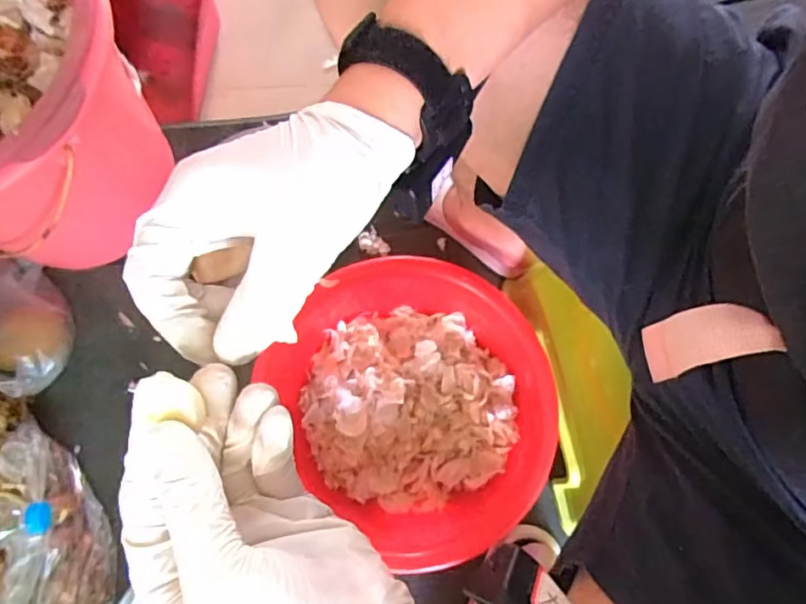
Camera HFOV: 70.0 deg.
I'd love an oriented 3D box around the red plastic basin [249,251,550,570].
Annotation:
[{"bbox_3d":[0.021,0.135,0.703,0.307,0.113,0.293,-29,80,-7],"label":"red plastic basin"}]

